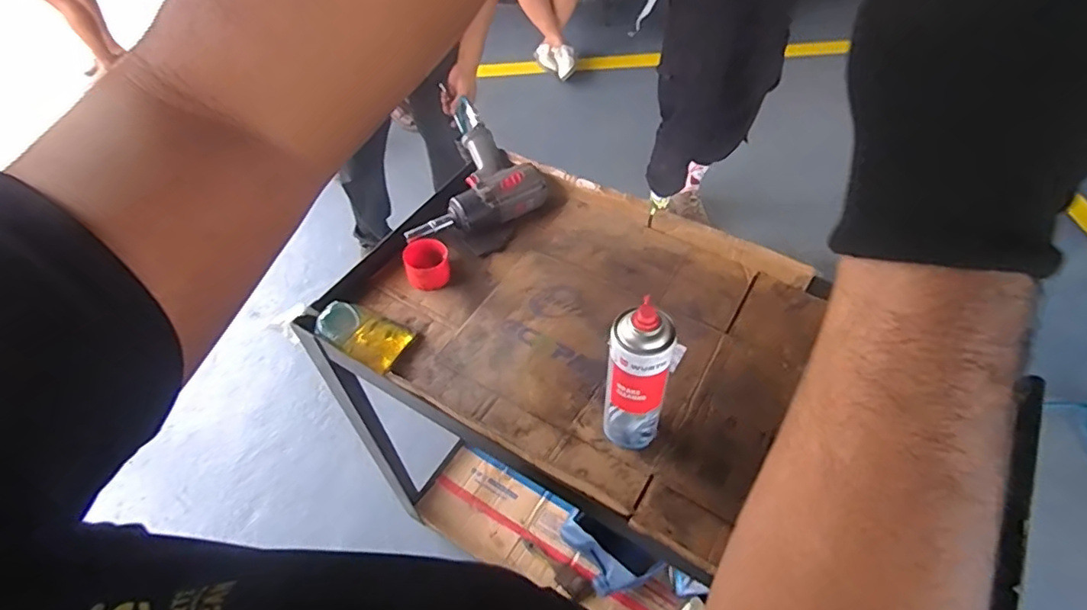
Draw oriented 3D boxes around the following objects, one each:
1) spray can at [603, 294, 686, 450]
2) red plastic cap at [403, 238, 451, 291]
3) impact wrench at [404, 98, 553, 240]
[{"bbox_3d":[0.103,0.087,0.632,0.071,0.221,0.064,0,52,2],"label":"spray can"},{"bbox_3d":[-0.181,-0.063,0.888,0.069,0.046,0.068,-14,53,-8],"label":"red plastic cap"},{"bbox_3d":[-0.144,-0.218,0.977,0.242,0.071,0.221,-21,54,-14],"label":"impact wrench"}]

